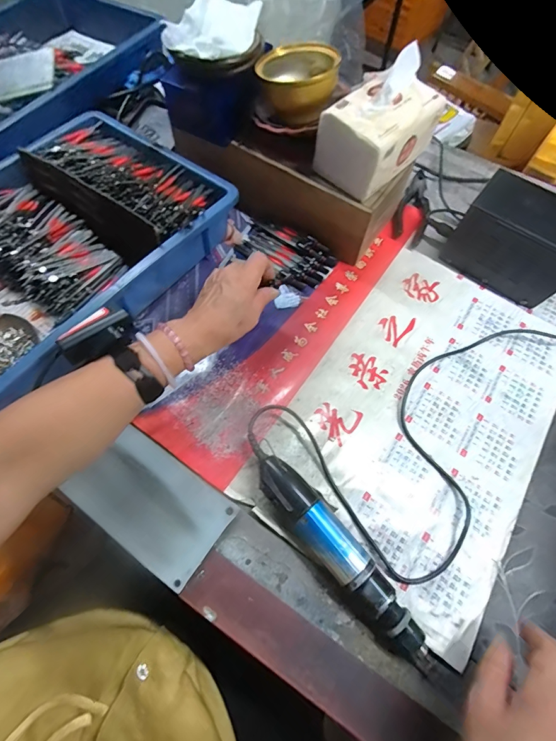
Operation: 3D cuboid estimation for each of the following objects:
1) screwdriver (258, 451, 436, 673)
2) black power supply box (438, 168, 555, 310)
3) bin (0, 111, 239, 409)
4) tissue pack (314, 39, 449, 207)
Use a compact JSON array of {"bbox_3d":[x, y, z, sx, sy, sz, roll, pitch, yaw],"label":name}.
[{"bbox_3d":[0.068,0.189,0.347,0.042,0.040,0.214,-36,71,-18],"label":"screwdriver"},{"bbox_3d":[0.330,-0.175,0.497,0.159,0.112,0.089,36,67,13],"label":"black power supply box"},{"bbox_3d":[-0.291,-0.152,0.464,0.287,0.080,0.423,34,67,13],"label":"bin"},{"bbox_3d":[0.125,-0.295,0.439,0.127,0.099,0.085,-39,72,-18],"label":"tissue pack"}]

